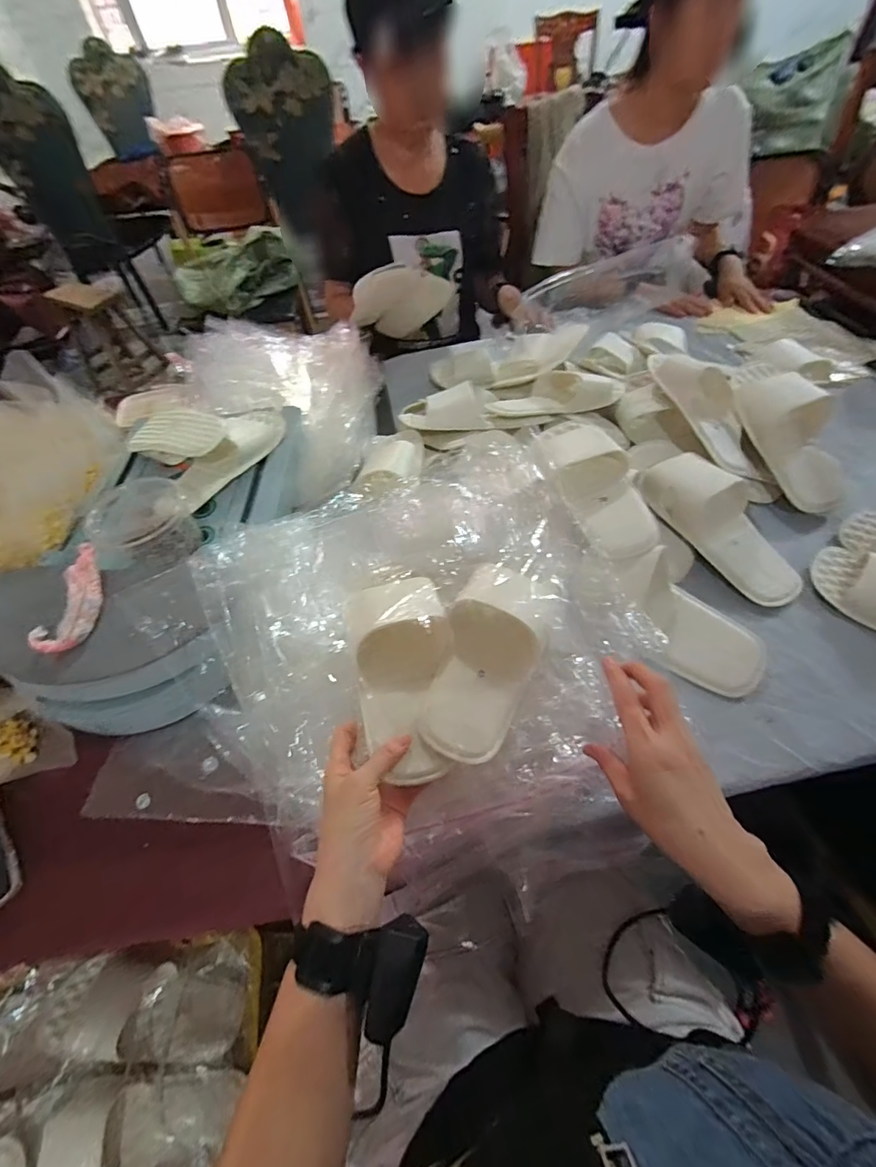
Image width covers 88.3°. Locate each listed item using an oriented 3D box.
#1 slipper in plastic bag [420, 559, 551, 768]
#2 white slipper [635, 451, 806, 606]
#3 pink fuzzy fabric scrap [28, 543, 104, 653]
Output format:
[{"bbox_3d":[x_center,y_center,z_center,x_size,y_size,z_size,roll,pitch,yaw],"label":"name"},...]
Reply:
[{"bbox_3d":[0.050,0.075,0.452,0.094,0.047,0.195,13,68,15],"label":"slipper in plastic bag"},{"bbox_3d":[0.381,-0.082,0.599,0.102,0.066,0.241,-35,80,-19],"label":"white slipper"},{"bbox_3d":[-0.405,0.016,0.507,0.050,0.033,0.128,5,54,9],"label":"pink fuzzy fabric scrap"}]

